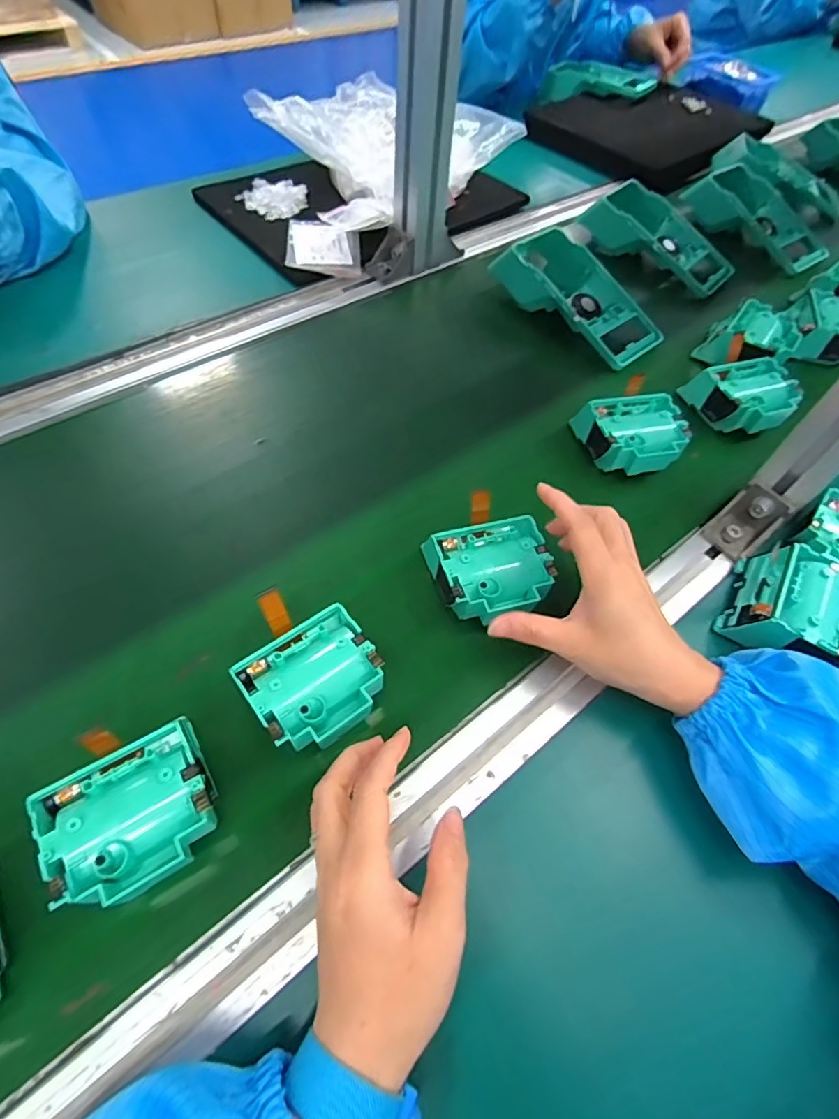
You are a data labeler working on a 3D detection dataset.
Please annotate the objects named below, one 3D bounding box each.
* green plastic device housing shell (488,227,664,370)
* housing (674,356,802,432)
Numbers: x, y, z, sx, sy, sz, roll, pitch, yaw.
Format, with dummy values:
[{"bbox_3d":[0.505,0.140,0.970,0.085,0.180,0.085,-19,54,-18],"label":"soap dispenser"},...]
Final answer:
[{"bbox_3d":[0.161,-0.278,0.562,0.088,0.053,0.196,-35,74,-33],"label":"green plastic device housing shell"},{"bbox_3d":[0.297,-0.147,0.488,0.072,0.038,0.070,-11,59,-12],"label":"housing"}]

